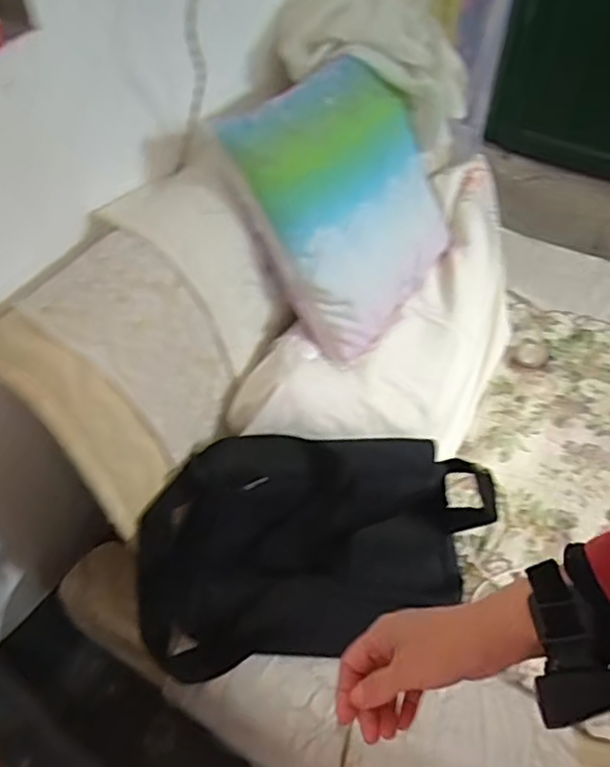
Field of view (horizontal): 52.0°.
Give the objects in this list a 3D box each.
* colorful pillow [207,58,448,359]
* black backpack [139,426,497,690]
[{"bbox_3d":[0.079,-0.269,0.911,0.334,0.353,0.078,-42,30,-28],"label":"colorful pillow"},{"bbox_3d":[0.017,0.212,0.891,0.486,0.153,0.316,-7,97,-4],"label":"black backpack"}]

